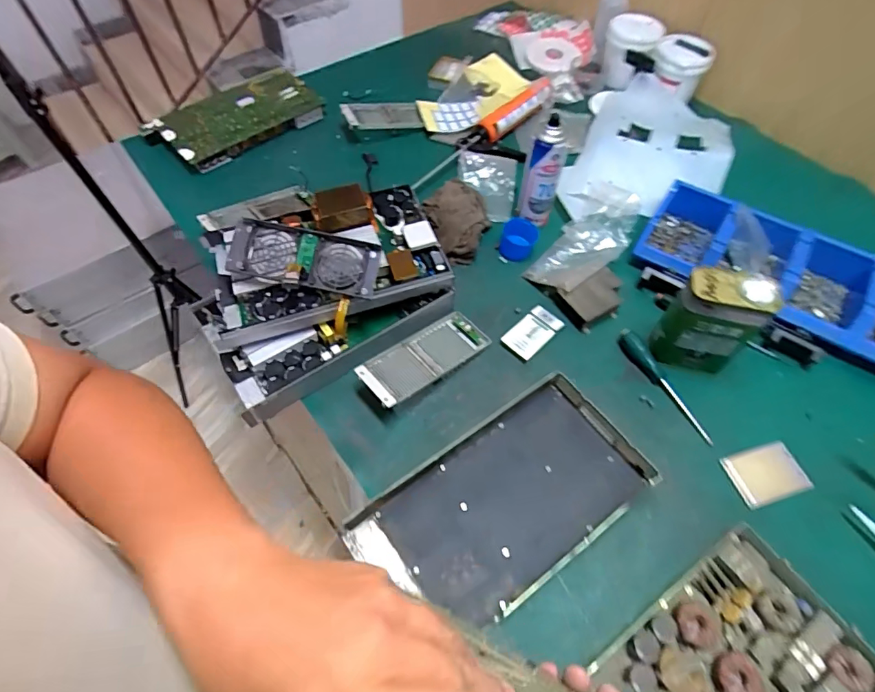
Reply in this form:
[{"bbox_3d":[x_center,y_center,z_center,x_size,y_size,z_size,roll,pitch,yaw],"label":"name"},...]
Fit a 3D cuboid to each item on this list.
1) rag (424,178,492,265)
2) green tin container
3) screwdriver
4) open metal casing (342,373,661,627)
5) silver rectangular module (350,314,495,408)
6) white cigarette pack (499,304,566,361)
[{"bbox_3d":[0.039,-0.258,0.960,0.128,0.056,0.202,-8,58,-5],"label":"rag"},{"bbox_3d":[0.414,-0.036,0.745,0.125,0.170,0.068,22,60,12],"label":"green tin container"},{"bbox_3d":[0.368,0.062,0.796,0.030,0.027,0.214,-29,72,-15],"label":"screwdriver"},{"bbox_3d":[0.096,0.215,0.679,0.390,0.042,0.212,-30,62,-19],"label":"open metal casing"},{"bbox_3d":[-0.019,0.015,0.791,0.221,0.021,0.084,-30,59,-32],"label":"silver rectangular module"},{"bbox_3d":[0.161,-0.025,0.836,0.058,0.016,0.105,40,65,22],"label":"white cigarette pack"}]

